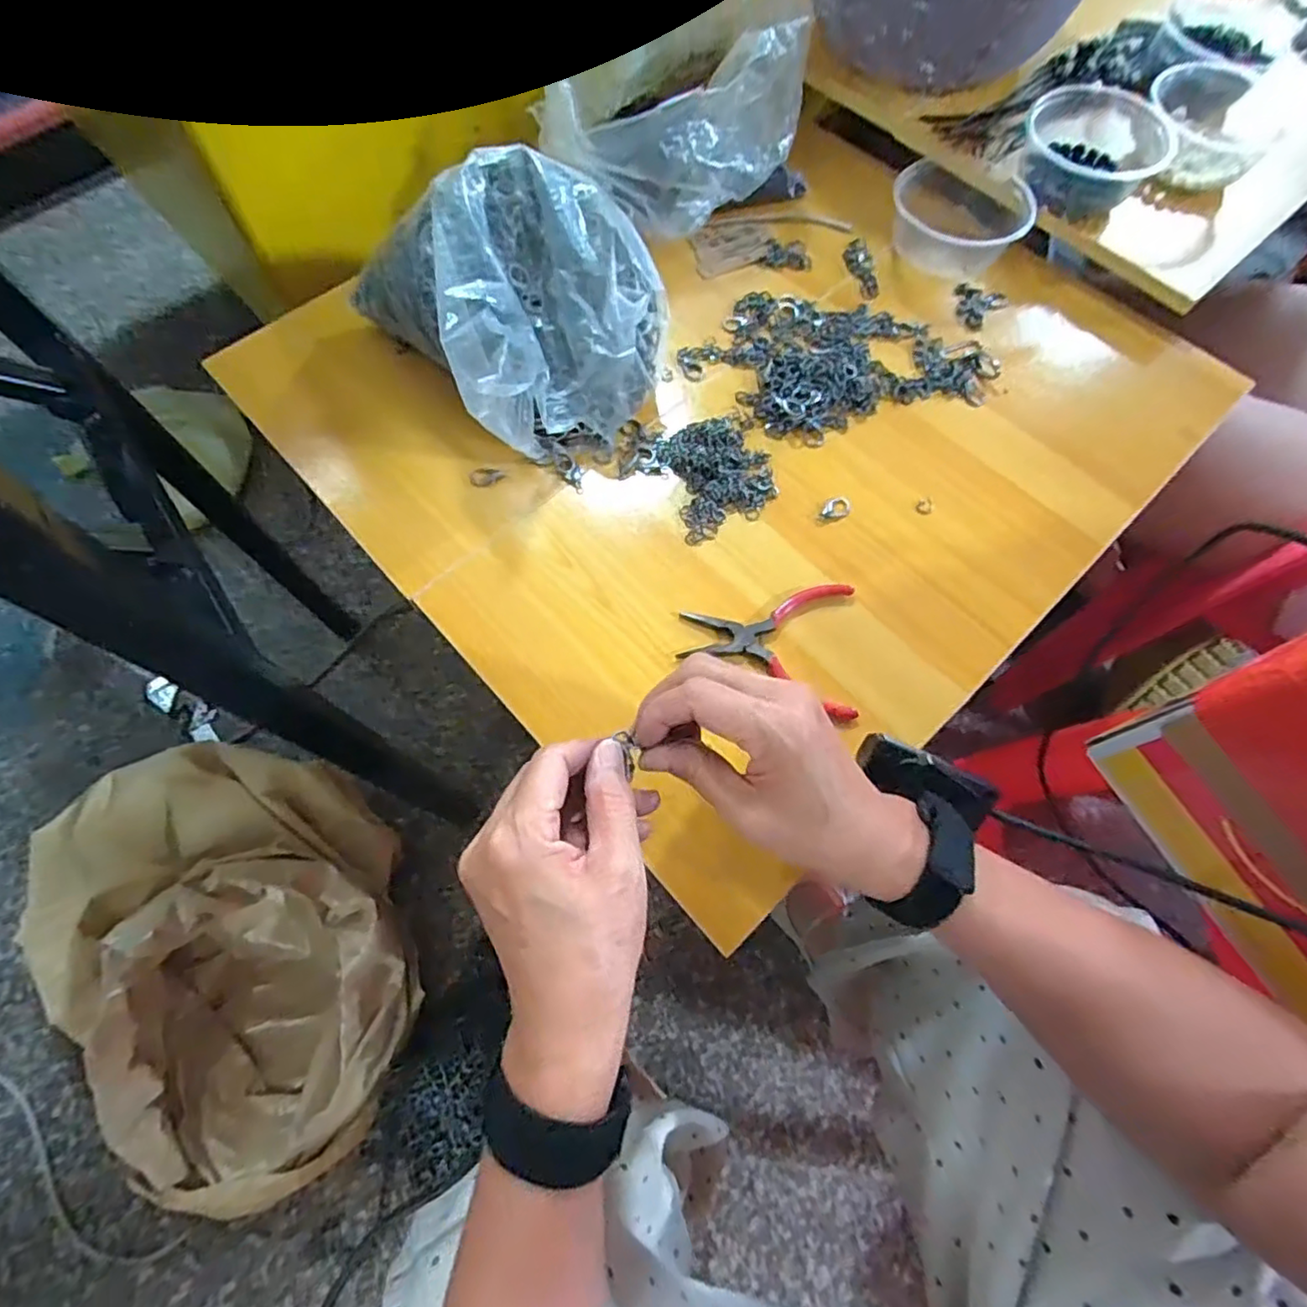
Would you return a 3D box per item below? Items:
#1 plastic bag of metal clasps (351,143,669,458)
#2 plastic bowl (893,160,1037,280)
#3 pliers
[{"bbox_3d":[-0.096,-0.250,0.449,0.166,0.102,0.208,-34,74,-13],"label":"plastic bag of metal clasps"},{"bbox_3d":[0.247,-0.374,0.537,0.090,0.047,0.107,-27,72,-10],"label":"plastic bowl"},{"bbox_3d":[0.072,-0.006,0.403,0.107,0.010,0.088,5,70,1],"label":"pliers"}]

